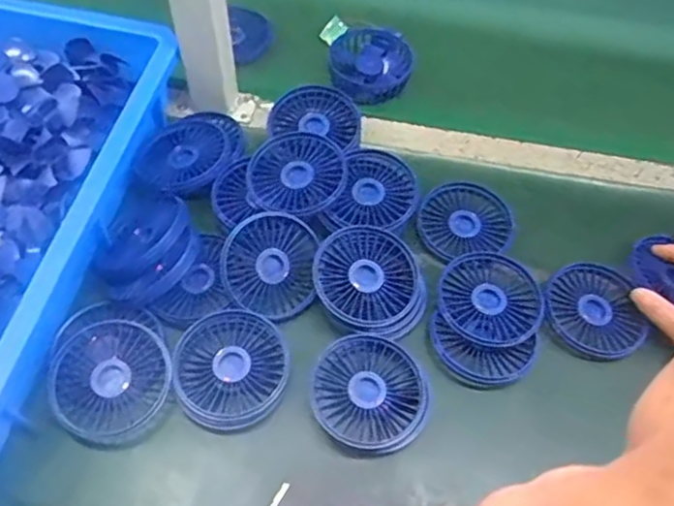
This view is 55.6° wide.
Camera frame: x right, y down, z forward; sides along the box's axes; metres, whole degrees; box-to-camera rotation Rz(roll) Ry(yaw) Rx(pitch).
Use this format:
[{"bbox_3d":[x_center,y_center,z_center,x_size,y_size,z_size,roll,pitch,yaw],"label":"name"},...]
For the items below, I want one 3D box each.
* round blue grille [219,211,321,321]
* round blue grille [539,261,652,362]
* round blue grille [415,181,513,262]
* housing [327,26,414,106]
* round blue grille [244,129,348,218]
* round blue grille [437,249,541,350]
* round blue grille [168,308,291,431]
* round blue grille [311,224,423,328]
[{"bbox_3d":[-0.058,0.010,0.548,0.079,0.024,0.087,4,84,-9],"label":"round blue grille"},{"bbox_3d":[0.231,0.049,0.568,0.088,0.016,0.091,2,56,-3],"label":"round blue grille"},{"bbox_3d":[0.121,-0.032,0.614,0.091,0.014,0.079,-10,58,-10],"label":"round blue grille"},{"bbox_3d":[0.033,-0.212,0.710,0.093,0.037,0.099,-5,57,-7],"label":"housing"},{"bbox_3d":[-0.037,-0.073,0.576,0.086,0.015,0.089,2,56,-3],"label":"round blue grille"},{"bbox_3d":[0.133,0.039,0.558,0.089,0.007,0.088,2,56,-3],"label":"round blue grille"},{"bbox_3d":[-0.086,0.091,0.513,0.090,0.016,0.092,2,56,-3],"label":"round blue grille"},{"bbox_3d":[0.025,0.022,0.552,0.090,0.012,0.090,5,64,-11],"label":"round blue grille"}]

